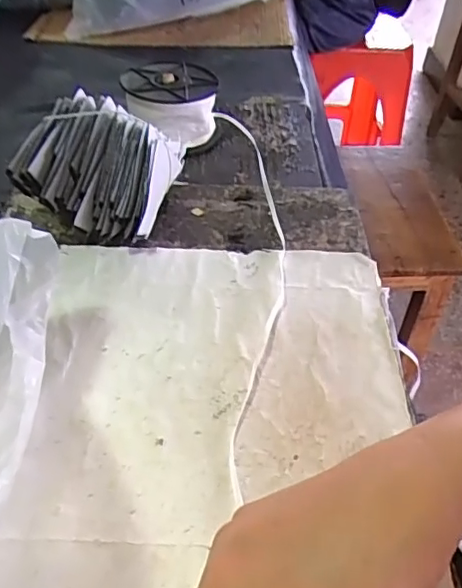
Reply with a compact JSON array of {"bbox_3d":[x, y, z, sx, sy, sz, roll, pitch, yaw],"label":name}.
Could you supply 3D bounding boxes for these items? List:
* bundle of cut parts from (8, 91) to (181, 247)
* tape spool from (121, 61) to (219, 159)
[{"bbox_3d":[-0.100,-0.097,0.449,0.109,0.080,0.095,15,46,10],"label":"bundle of cut parts"},{"bbox_3d":[-0.057,-0.179,0.551,0.085,0.062,0.079,2,45,-2],"label":"tape spool"}]

